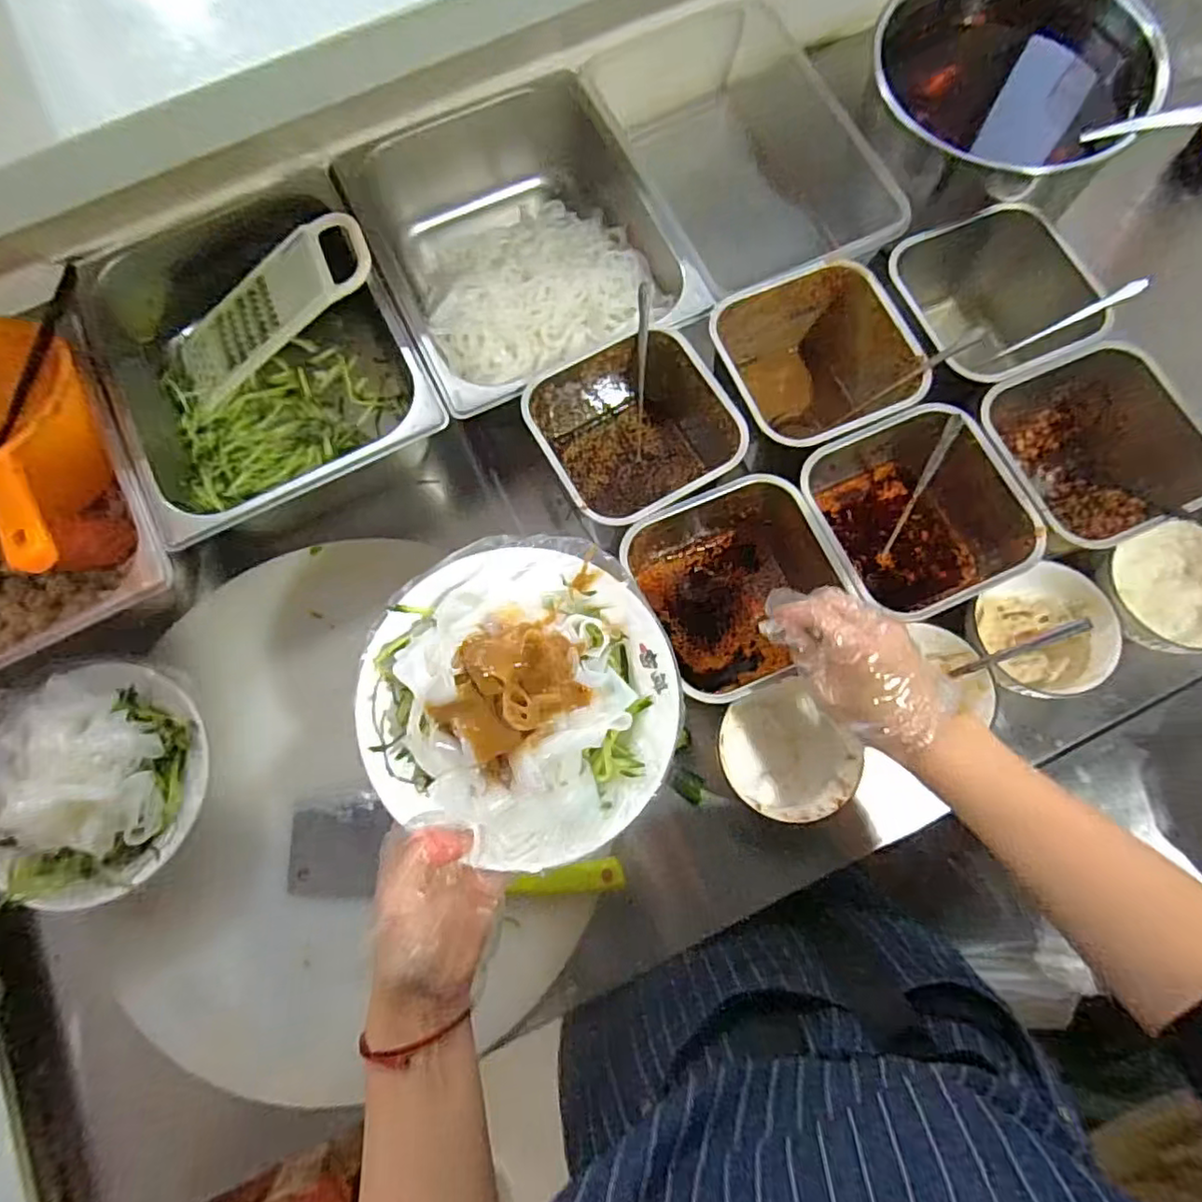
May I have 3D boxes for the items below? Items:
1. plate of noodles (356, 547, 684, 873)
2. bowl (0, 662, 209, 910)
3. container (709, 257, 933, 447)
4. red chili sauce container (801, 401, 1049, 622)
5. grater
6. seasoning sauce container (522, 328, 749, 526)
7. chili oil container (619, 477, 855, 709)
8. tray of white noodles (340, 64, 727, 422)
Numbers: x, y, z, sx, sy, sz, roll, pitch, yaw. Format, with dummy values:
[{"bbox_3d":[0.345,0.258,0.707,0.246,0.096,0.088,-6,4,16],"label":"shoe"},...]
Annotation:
[{"bbox_3d":[-0.049,0.051,0.378,0.186,0.070,0.177,-1,75,2],"label":"plate of noodles"},{"bbox_3d":[-0.414,0.149,0.521,0.180,0.088,0.172,-1,75,2],"label":"bowl"},{"bbox_3d":[0.190,-0.205,0.612,0.156,0.123,0.161,-25,75,-5],"label":"container"},{"bbox_3d":[0.255,-0.069,0.565,0.159,0.097,0.163,-23,75,-4],"label":"red chili sauce container"},{"bbox_3d":[-0.324,-0.285,0.638,0.233,0.028,0.098,-29,74,19],"label":"grater"},{"bbox_3d":[0.029,-0.139,0.589,0.153,0.102,0.154,-29,75,-6],"label":"seasoning sauce container"},{"bbox_3d":[0.112,-0.014,0.562,0.142,0.104,0.176,-26,75,-5],"label":"chili oil container"},{"bbox_3d":[-0.079,-0.344,0.656,0.263,0.095,0.328,-26,75,-5],"label":"tray of white noodles"}]

